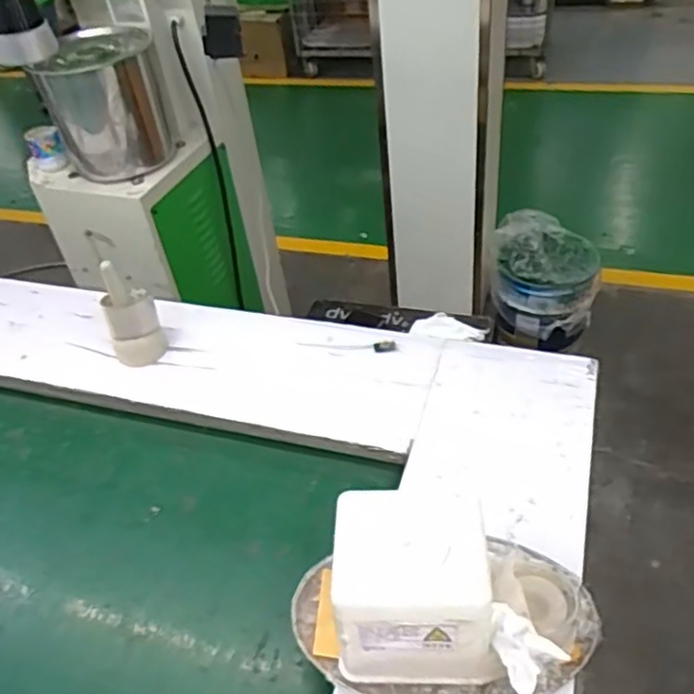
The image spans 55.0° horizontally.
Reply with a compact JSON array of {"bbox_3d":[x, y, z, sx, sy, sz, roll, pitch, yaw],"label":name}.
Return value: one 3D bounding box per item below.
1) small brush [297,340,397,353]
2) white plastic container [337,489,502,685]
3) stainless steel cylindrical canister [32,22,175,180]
[{"bbox_3d":[-0.002,-0.001,1.135,0.172,0.008,0.026,1,41,10],"label":"small brush"},{"bbox_3d":[0.073,0.254,0.695,0.162,0.158,0.140,-2,42,7],"label":"white plastic container"},{"bbox_3d":[-0.524,-0.539,1.481,0.226,0.254,0.215,-12,42,-4],"label":"stainless steel cylindrical canister"}]

